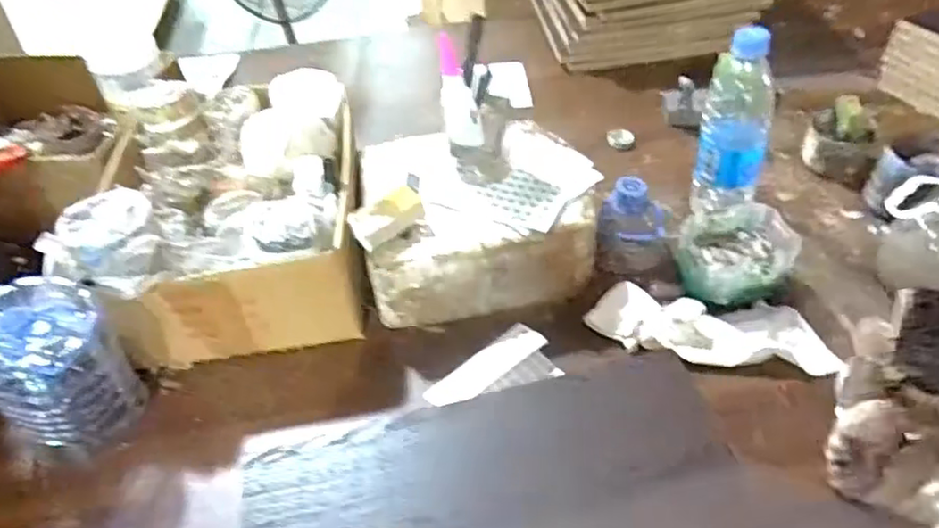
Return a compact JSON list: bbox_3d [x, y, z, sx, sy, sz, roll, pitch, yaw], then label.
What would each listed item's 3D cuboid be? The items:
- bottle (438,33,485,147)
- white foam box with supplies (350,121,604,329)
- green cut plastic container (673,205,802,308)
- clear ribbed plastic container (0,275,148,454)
[{"bbox_3d":[-0.011,-0.160,0.615,0.025,0.103,0.029,-18,19,-12],"label":"bottle"},{"bbox_3d":[0.007,-0.059,0.693,0.239,0.107,0.192,-10,46,-5],"label":"white foam box with supplies"},{"bbox_3d":[0.268,-0.005,0.664,0.103,0.062,0.116,29,54,29],"label":"green cut plastic container"},{"bbox_3d":[-0.345,0.095,0.563,0.077,0.158,0.099,32,56,31],"label":"clear ribbed plastic container"}]

